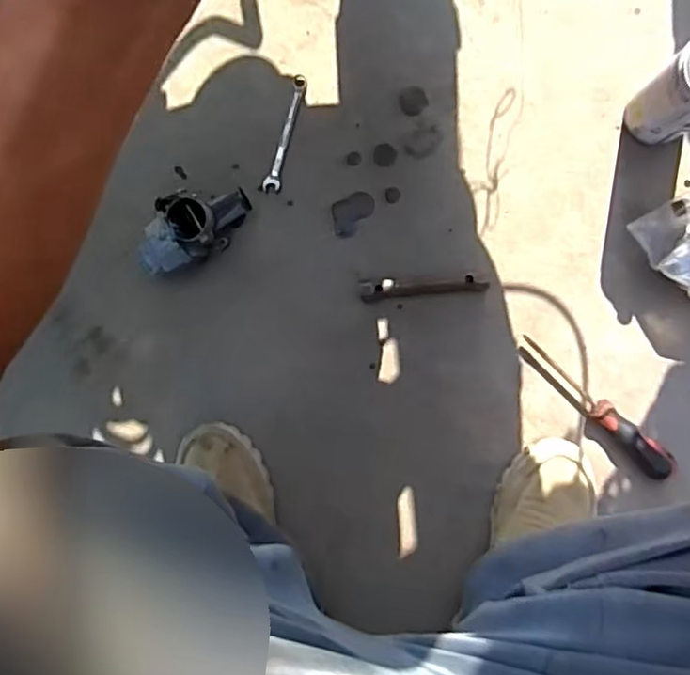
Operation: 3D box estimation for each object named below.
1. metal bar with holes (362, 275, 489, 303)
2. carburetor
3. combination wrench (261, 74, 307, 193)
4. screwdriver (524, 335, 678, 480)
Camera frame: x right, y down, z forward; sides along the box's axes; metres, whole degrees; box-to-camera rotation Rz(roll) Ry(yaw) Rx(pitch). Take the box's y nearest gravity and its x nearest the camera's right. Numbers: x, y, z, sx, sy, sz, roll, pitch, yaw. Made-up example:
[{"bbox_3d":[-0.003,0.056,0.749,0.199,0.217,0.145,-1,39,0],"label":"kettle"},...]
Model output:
[{"bbox_3d":[0.087,-0.055,0.701,0.136,0.026,0.021,-5,94,7],"label":"metal bar with holes"},{"bbox_3d":[-0.166,-0.121,0.698,0.130,0.076,0.073,-20,92,5],"label":"carburetor"},{"bbox_3d":[-0.066,-0.229,0.722,0.020,0.004,0.130,18,96,5],"label":"combination wrench"},{"bbox_3d":[0.274,0.074,0.687,0.204,0.033,0.030,45,97,2],"label":"screwdriver"}]

